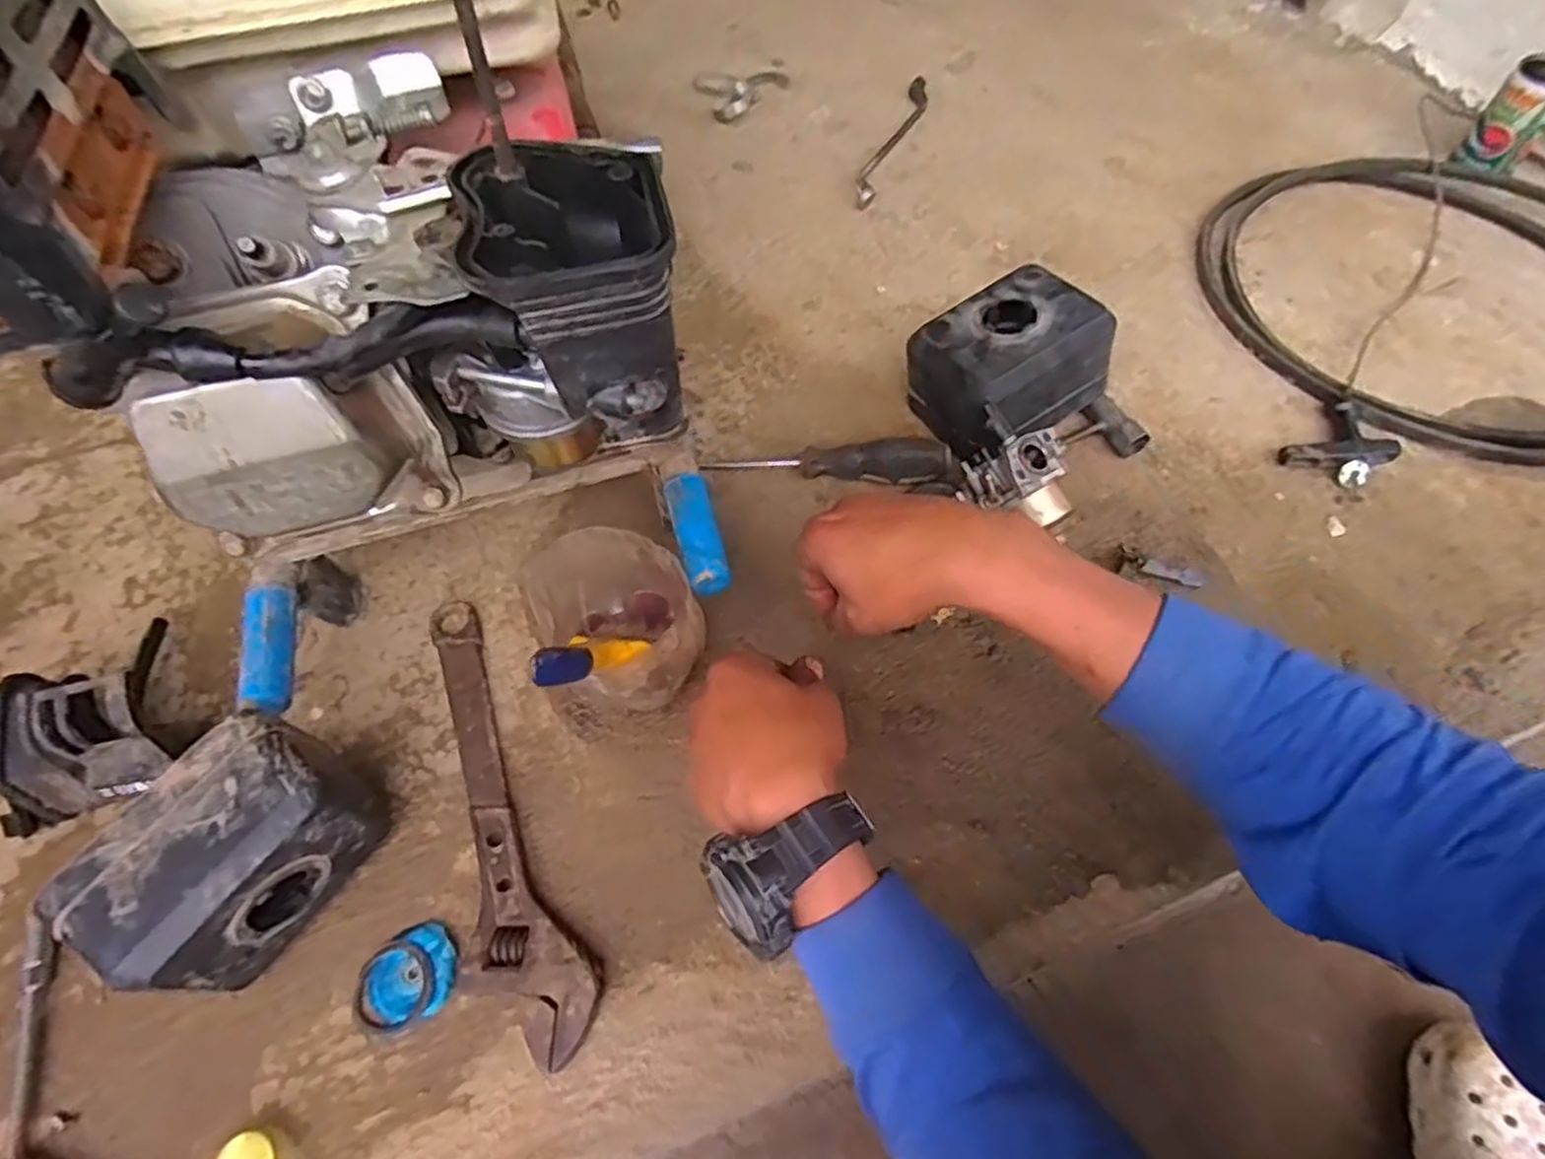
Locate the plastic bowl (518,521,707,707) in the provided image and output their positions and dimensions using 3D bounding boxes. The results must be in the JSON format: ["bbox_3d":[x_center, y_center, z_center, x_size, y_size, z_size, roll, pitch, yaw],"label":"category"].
[{"bbox_3d":[-0.091,0.032,0.476,0.087,0.092,0.093,-1,60,2],"label":"plastic bowl"}]

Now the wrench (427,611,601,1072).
[{"bbox_3d":[-0.174,0.135,0.463,0.058,0.020,0.294,-24,61,-11],"label":"wrench"}]

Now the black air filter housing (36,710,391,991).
[{"bbox_3d":[-0.283,0.149,0.419,0.075,0.107,0.136,32,66,19],"label":"black air filter housing"}]

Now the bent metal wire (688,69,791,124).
[{"bbox_3d":[-0.026,-0.547,0.845,0.099,0.019,0.082,-23,61,-10],"label":"bent metal wire"}]

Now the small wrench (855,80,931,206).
[{"bbox_3d":[0.122,-0.450,0.778,0.027,0.016,0.210,19,62,13],"label":"small wrench"}]

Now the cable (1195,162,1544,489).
[{"bbox_3d":[0.573,-0.236,0.622,0.406,0.022,0.333,-7,60,-1],"label":"cable"}]

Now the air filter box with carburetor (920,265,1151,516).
[{"bbox_3d":[0.181,-0.128,0.548,0.143,0.088,0.164,-33,64,-16],"label":"air filter box with carburetor"}]

